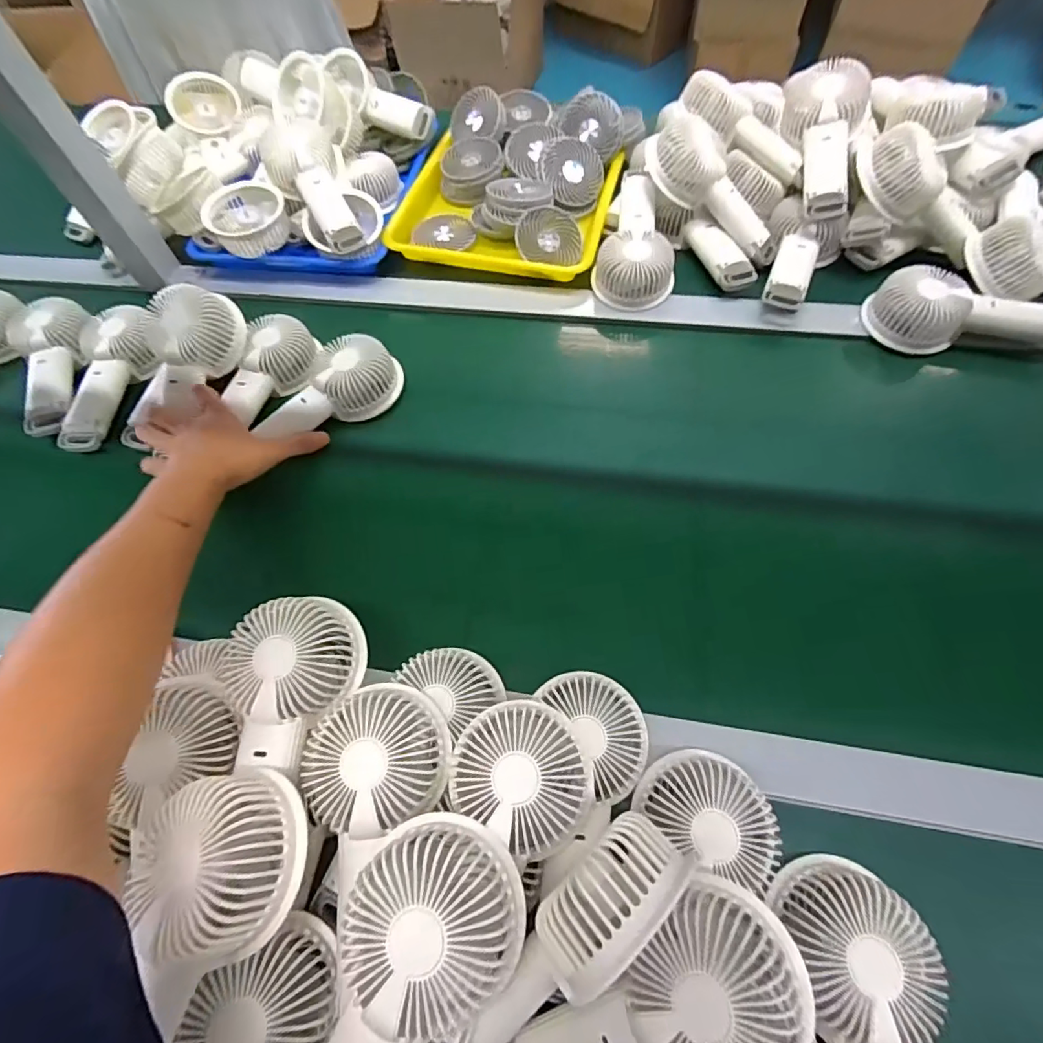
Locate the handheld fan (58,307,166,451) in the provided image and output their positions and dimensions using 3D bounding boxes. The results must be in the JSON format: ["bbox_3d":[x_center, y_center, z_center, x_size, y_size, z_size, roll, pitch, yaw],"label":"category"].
[{"bbox_3d":[-0.441,-0.152,0.547,0.074,0.044,0.166,-6,63,1],"label":"handheld fan"}]

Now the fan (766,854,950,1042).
[{"bbox_3d":[0.191,0.291,0.268,0.071,0.034,0.185,0,63,4],"label":"fan"}]

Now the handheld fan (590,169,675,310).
[{"bbox_3d":[0.125,-0.322,0.568,0.089,0.042,0.164,2,80,5],"label":"handheld fan"}]

